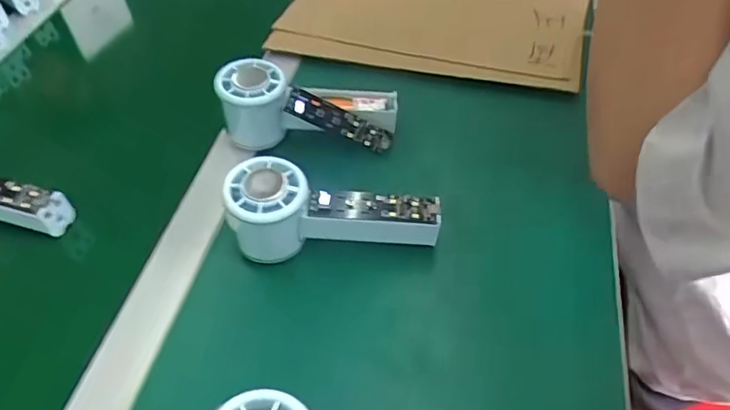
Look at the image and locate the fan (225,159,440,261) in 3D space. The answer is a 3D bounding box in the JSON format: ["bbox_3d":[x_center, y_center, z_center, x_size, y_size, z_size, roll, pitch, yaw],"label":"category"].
[{"bbox_3d":[-0.024,0.011,0.384,0.151,0.062,0.055,7,50,-6],"label":"fan"}]

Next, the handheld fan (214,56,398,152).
[{"bbox_3d":[-0.049,-0.085,0.453,0.150,0.058,0.051,2,51,5],"label":"handheld fan"}]

